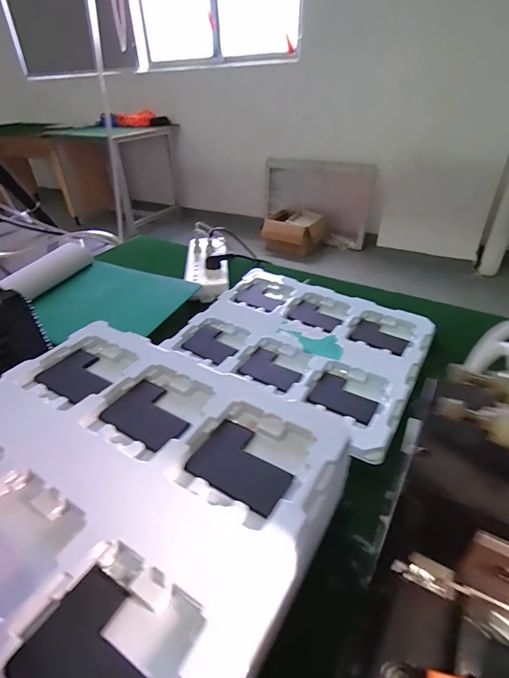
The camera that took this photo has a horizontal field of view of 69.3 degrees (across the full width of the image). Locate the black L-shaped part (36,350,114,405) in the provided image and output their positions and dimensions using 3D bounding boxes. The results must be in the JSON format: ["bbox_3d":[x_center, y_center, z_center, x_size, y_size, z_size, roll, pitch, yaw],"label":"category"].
[{"bbox_3d":[-0.172,0.036,0.365,0.084,0.011,0.056,21,42,28],"label":"black L-shaped part"}]

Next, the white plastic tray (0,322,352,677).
[{"bbox_3d":[-0.119,0.104,0.275,0.320,0.019,0.273,20,41,27],"label":"white plastic tray"}]

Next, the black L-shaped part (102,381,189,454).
[{"bbox_3d":[-0.091,0.067,0.326,0.079,0.005,0.056,21,42,28],"label":"black L-shaped part"}]

